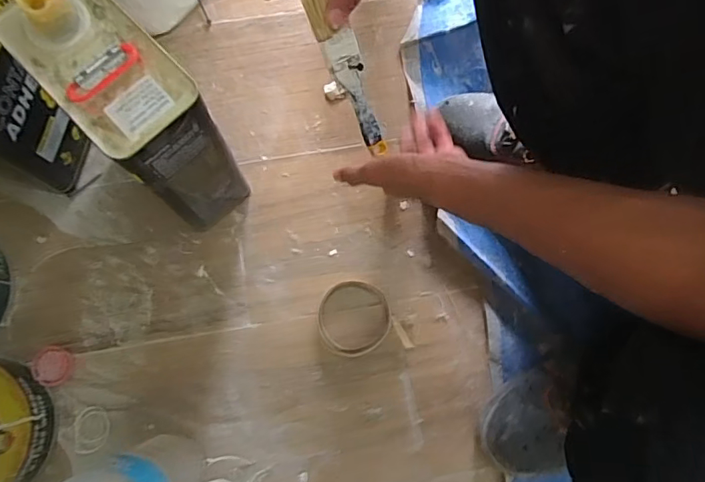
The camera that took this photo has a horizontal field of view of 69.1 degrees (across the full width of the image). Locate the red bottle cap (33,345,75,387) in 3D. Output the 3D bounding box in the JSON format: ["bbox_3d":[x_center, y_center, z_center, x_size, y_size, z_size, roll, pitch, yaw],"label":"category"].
[{"bbox_3d":[-0.337,0.140,0.578,0.043,0.007,0.042,0,78,1],"label":"red bottle cap"}]

